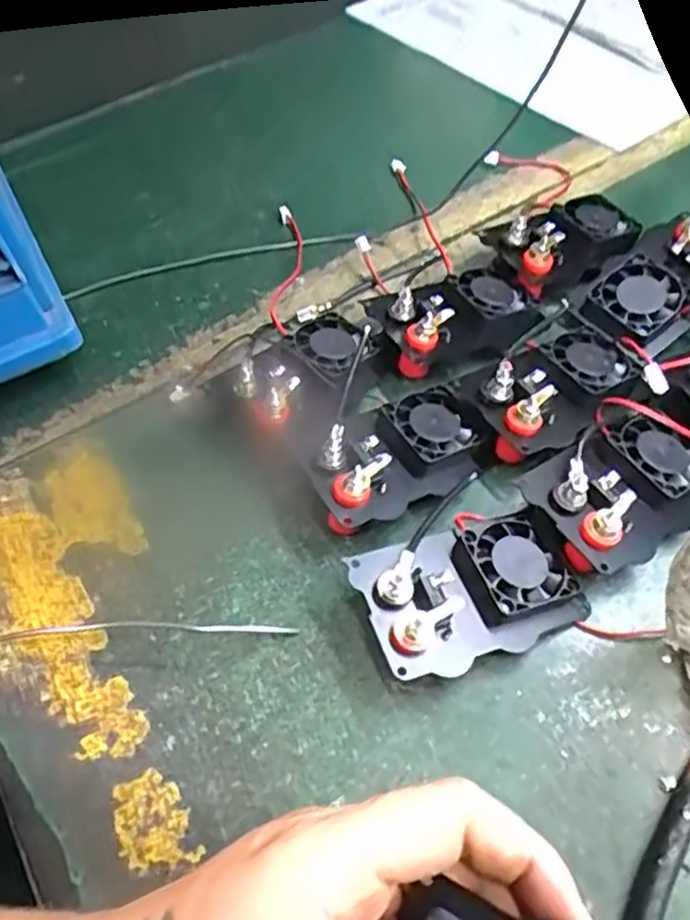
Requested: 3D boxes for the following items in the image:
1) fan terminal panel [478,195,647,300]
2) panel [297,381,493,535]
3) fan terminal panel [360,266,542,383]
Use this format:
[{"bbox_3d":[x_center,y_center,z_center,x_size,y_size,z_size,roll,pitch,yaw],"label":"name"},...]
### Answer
[{"bbox_3d":[0.127,-0.126,0.395,0.086,0.023,0.055,-31,59,-16],"label":"fan terminal panel"},{"bbox_3d":[0.024,-0.008,0.326,0.083,0.031,0.057,-23,57,-11],"label":"panel"},{"bbox_3d":[0.061,-0.077,0.369,0.081,0.030,0.060,-28,58,-14],"label":"fan terminal panel"}]

